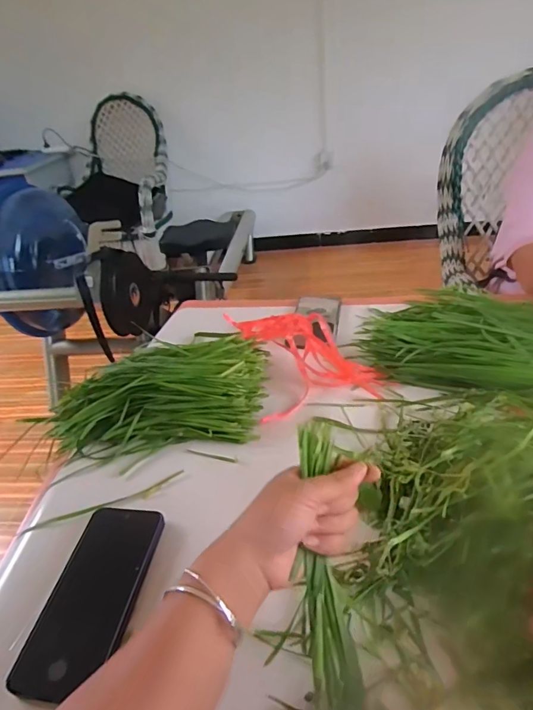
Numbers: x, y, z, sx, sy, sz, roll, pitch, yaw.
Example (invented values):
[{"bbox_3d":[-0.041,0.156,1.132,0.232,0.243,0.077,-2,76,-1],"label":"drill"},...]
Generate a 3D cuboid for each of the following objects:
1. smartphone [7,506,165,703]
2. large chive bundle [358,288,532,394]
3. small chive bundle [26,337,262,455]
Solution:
[{"bbox_3d":[-0.153,0.209,0.407,0.078,0.012,0.163,0,35,10],"label":"smartphone"},{"bbox_3d":[0.311,-0.029,0.611,0.377,0.080,0.191,11,38,25],"label":"large chive bundle"},{"bbox_3d":[-0.144,0.044,0.605,0.275,0.060,0.174,-4,34,5],"label":"small chive bundle"}]

